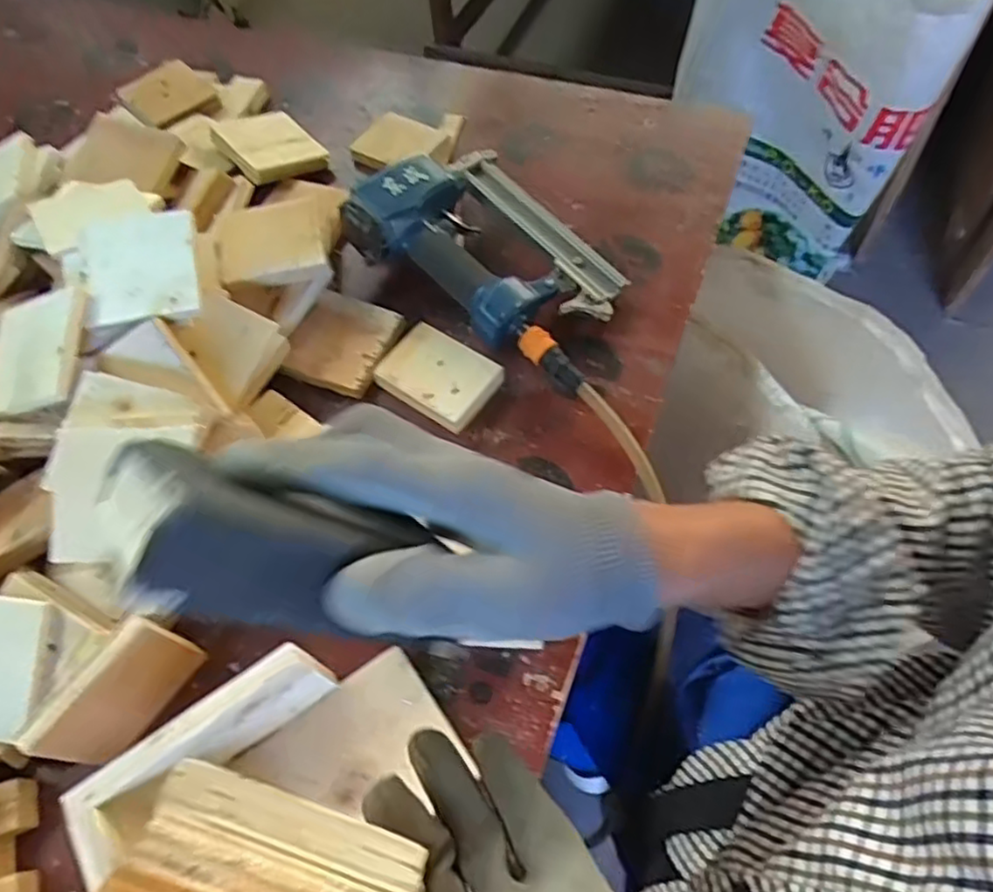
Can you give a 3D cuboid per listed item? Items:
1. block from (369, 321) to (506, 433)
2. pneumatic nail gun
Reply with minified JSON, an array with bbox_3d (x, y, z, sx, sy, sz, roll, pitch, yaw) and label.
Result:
[{"bbox_3d":[-0.048,-0.061,0.583,0.093,0.021,0.068,32,66,20],"label":"block"},{"bbox_3d":[0.005,-0.178,0.603,0.241,0.082,0.151,35,67,21],"label":"pneumatic nail gun"}]

